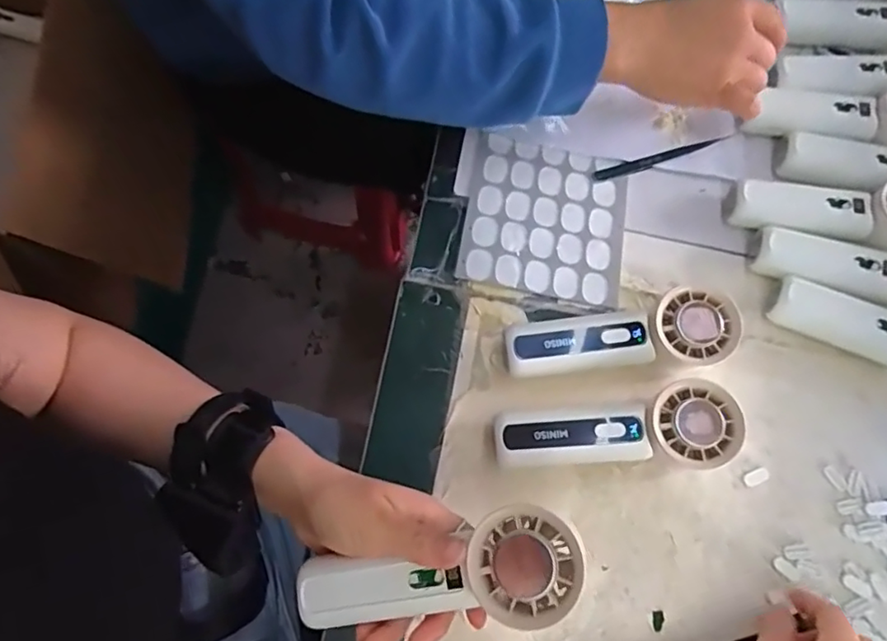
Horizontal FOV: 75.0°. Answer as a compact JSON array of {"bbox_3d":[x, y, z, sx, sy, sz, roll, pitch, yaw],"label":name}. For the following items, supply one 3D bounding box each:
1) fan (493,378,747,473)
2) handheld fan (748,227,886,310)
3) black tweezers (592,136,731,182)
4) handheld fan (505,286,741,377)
[{"bbox_3d":[0.109,0.077,0.378,0.151,0.054,0.054,-7,72,-7],"label":"fan"},{"bbox_3d":[0.312,-0.032,0.428,0.153,0.045,0.060,11,71,-1],"label":"handheld fan"},{"bbox_3d":[0.179,-0.136,0.477,0.120,0.006,0.013,-20,72,-9],"label":"black tweezers"},{"bbox_3d":[0.118,0.014,0.399,0.151,0.054,0.052,-3,72,-5],"label":"handheld fan"}]

